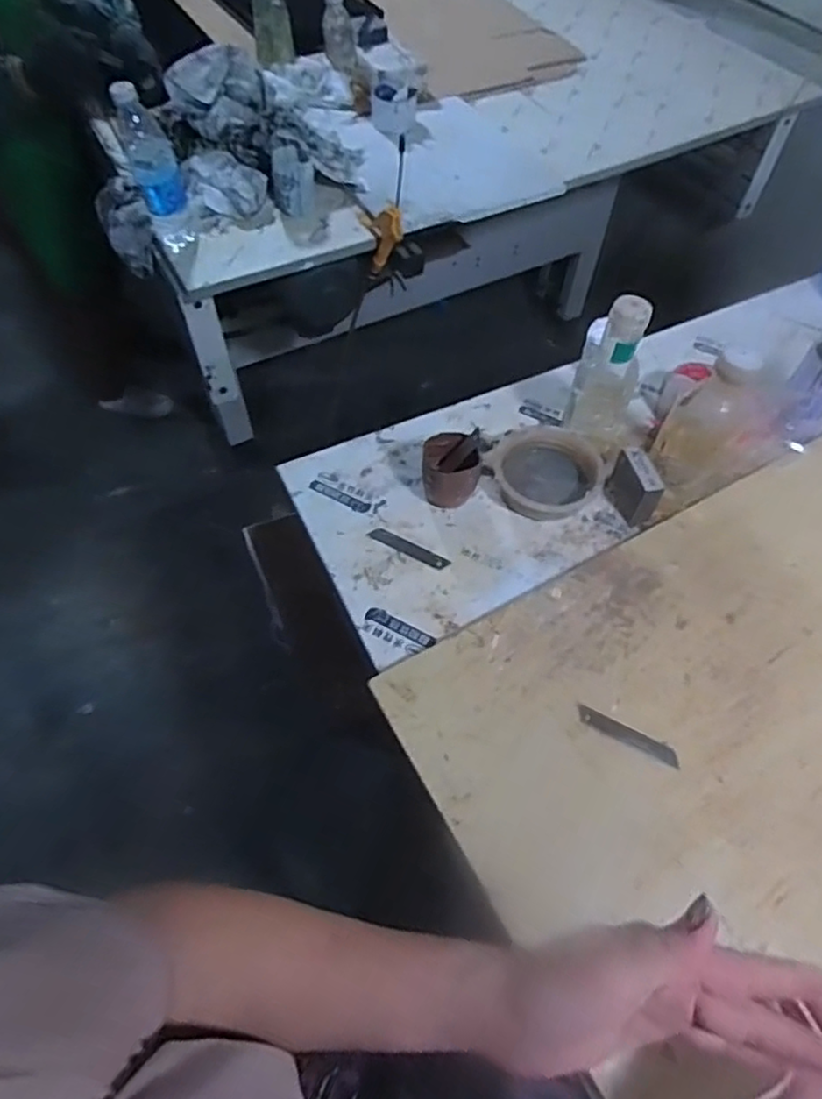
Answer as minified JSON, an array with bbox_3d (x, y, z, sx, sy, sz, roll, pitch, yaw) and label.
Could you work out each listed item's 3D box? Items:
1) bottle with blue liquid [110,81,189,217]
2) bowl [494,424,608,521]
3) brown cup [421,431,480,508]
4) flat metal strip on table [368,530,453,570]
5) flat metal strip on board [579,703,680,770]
[{"bbox_3d":[-0.366,-0.554,0.906,0.065,0.150,0.069,-16,59,-12],"label":"bottle with blue liquid"},{"bbox_3d":[0.163,-0.089,0.774,0.124,0.034,0.122,1,58,-1],"label":"bowl"},{"bbox_3d":[0.047,-0.090,0.759,0.063,0.066,0.062,1,58,-1],"label":"brown cup"},{"bbox_3d":[-0.002,-0.001,0.738,0.096,0.004,0.017,25,60,14],"label":"flat metal strip on table"},{"bbox_3d":[0.206,0.177,0.614,0.097,0.004,0.020,24,60,13],"label":"flat metal strip on board"}]

